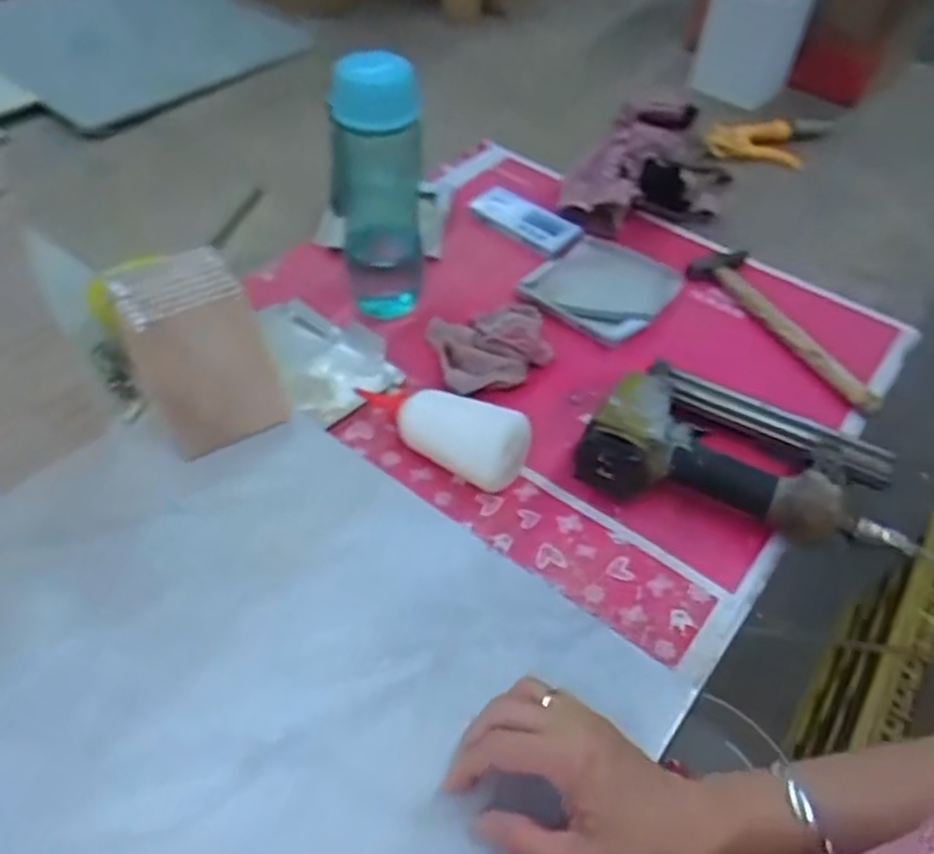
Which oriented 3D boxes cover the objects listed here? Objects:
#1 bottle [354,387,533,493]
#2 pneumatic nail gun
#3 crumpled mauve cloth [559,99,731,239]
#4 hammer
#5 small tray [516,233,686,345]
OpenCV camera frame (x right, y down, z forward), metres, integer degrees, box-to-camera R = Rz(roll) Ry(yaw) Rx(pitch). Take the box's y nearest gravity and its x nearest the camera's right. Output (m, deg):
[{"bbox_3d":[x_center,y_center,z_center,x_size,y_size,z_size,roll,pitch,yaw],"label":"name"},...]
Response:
[{"bbox_3d":[-0.023,-0.008,0.611,0.158,0.050,0.063,33,53,22],"label":"bottle"},{"bbox_3d":[0.224,0.015,0.609,0.243,0.064,0.147,17,48,9],"label":"pneumatic nail gun"},{"bbox_3d":[0.226,-0.312,0.907,0.164,0.058,0.287,27,51,17],"label":"crumpled mauve cloth"},{"bbox_3d":[0.325,-0.099,0.753,0.075,0.025,0.238,-22,54,-24],"label":"hammer"},{"bbox_3d":[0.136,-0.146,0.769,0.129,0.032,0.116,33,53,21],"label":"small tray"}]

